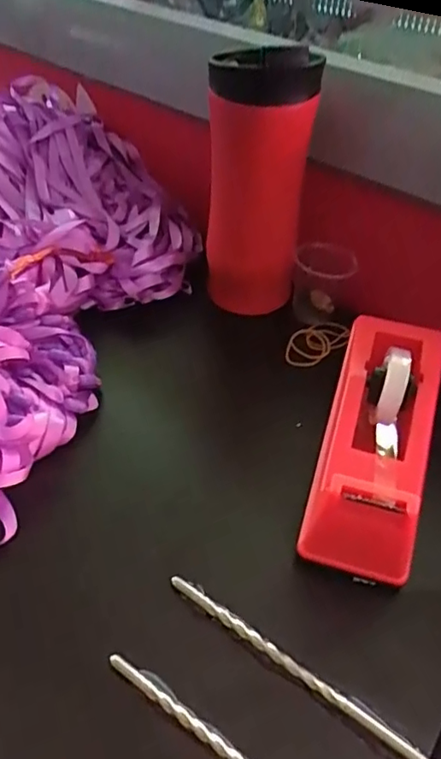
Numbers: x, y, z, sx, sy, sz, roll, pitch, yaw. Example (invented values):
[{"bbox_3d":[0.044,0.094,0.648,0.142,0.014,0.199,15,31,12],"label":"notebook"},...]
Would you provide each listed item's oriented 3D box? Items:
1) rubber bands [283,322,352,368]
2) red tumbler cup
[{"bbox_3d":[0.078,-0.030,0.463,0.064,0.009,0.034,-30,54,-28],"label":"rubber bands"},{"bbox_3d":[0.026,-0.139,0.429,0.078,0.190,0.061,5,46,2],"label":"red tumbler cup"}]

